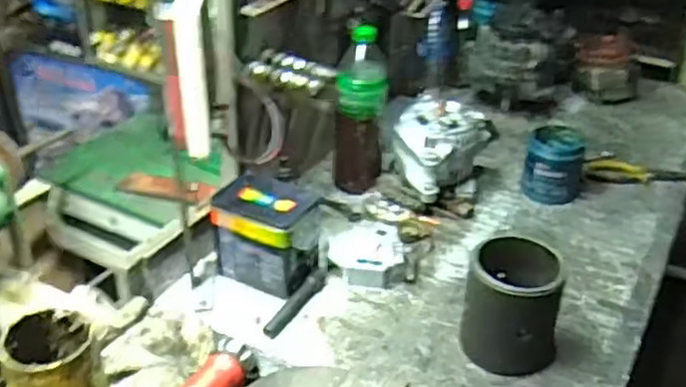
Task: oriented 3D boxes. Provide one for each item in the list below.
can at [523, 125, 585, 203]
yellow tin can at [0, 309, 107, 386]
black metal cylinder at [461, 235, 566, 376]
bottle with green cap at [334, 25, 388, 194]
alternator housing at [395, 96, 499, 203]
[{"bbox_3d":[0.351,-0.048,1.213,0.095,0.091,0.099,12,34,16],"label":"can"},{"bbox_3d":[-0.244,0.165,0.630,0.075,0.114,0.081,-12,34,-21],"label":"yellow tin can"},{"bbox_3d":[0.208,0.128,0.890,0.114,0.141,0.112,13,34,18],"label":"black metal cylinder"},{"bbox_3d":[0.027,-0.117,1.150,0.078,0.272,0.064,2,32,2],"label":"bottle with green cap"},{"bbox_3d":[0.149,-0.073,1.183,0.143,0.128,0.114,-24,40,-34],"label":"alternator housing"}]

